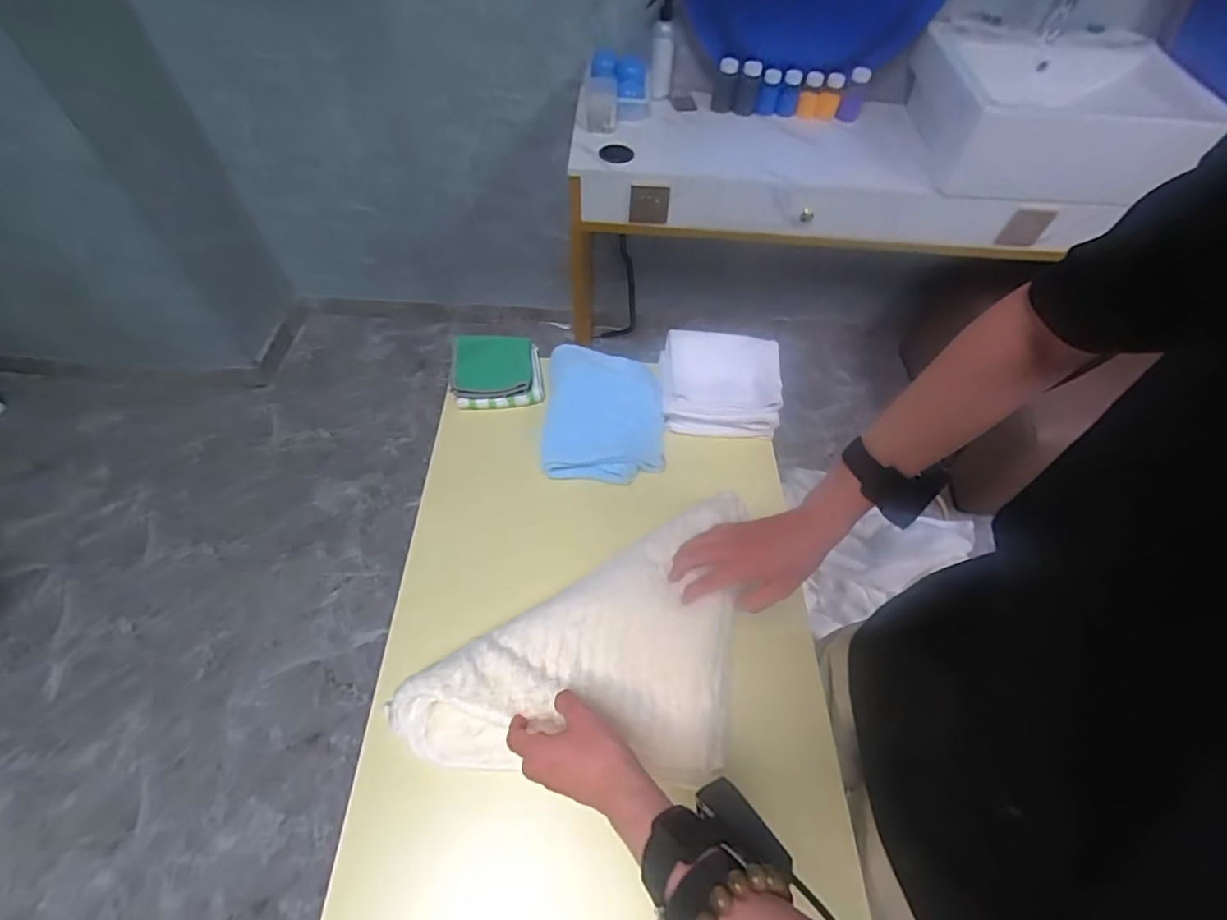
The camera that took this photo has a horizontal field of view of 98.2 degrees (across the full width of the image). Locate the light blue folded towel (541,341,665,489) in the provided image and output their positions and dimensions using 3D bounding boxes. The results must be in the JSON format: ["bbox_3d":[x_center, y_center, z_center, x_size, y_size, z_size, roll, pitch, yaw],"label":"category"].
[{"bbox_3d":[-0.012,-0.078,0.787,0.172,0.040,0.232,2,57,-1],"label":"light blue folded towel"}]

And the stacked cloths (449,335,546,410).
[{"bbox_3d":[-0.177,-0.138,0.812,0.142,0.048,0.115,-12,58,-10],"label":"stacked cloths"}]

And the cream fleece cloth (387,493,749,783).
[{"bbox_3d":[0.010,0.208,0.545,0.416,0.065,0.211,-29,61,-22],"label":"cream fleece cloth"}]

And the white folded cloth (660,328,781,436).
[{"bbox_3d":[0.161,-0.117,0.809,0.175,0.070,0.144,5,57,1],"label":"white folded cloth"}]

